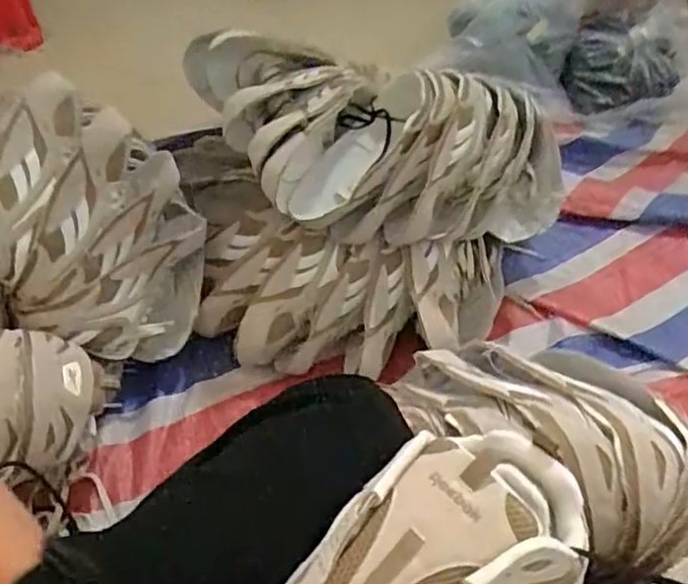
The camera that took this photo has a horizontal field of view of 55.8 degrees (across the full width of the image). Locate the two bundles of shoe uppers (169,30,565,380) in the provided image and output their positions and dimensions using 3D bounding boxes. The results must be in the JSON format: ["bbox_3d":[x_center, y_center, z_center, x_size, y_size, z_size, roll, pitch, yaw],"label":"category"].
[{"bbox_3d":[0.050,-0.117,0.884,0.513,0.290,0.370,-8,49,-8],"label":"two bundles of shoe uppers"}]

